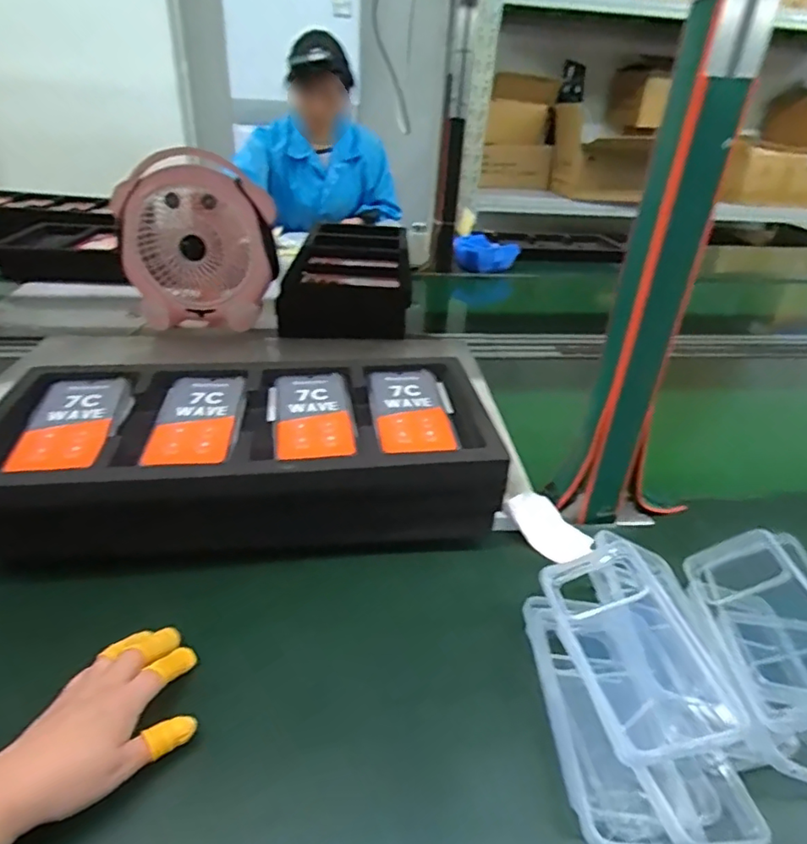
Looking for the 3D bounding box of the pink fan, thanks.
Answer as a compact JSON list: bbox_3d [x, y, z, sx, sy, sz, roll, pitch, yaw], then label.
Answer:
[{"bbox_3d":[-0.341,-0.296,0.951,0.245,0.254,0.110,-2,32,-10],"label":"pink fan"}]

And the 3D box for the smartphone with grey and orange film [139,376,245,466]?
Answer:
[{"bbox_3d":[-0.207,-0.004,0.571,0.082,0.011,0.164,-2,31,-9],"label":"smartphone with grey and orange film"}]

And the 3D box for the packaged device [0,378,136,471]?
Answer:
[{"bbox_3d":[-0.321,0.002,0.550,0.081,0.020,0.160,-2,32,-9],"label":"packaged device"}]

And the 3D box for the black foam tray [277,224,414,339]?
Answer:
[{"bbox_3d":[-0.107,-0.295,1.148,0.223,0.100,0.445,2,31,-3],"label":"black foam tray"}]

